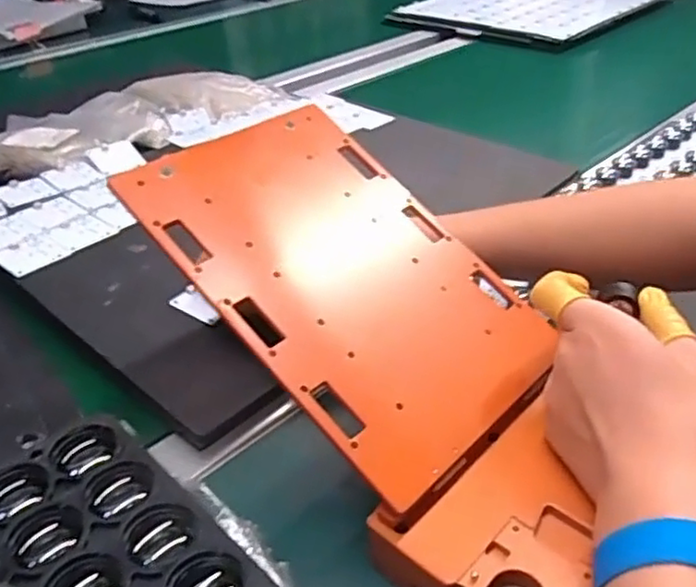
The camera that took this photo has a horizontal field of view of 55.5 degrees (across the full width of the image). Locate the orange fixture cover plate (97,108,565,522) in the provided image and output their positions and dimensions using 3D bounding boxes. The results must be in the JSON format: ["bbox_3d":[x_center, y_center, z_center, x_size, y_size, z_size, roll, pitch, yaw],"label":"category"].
[{"bbox_3d":[0.000,-0.015,0.376,0.156,0.004,0.233,-32,70,-37],"label":"orange fixture cover plate"}]

